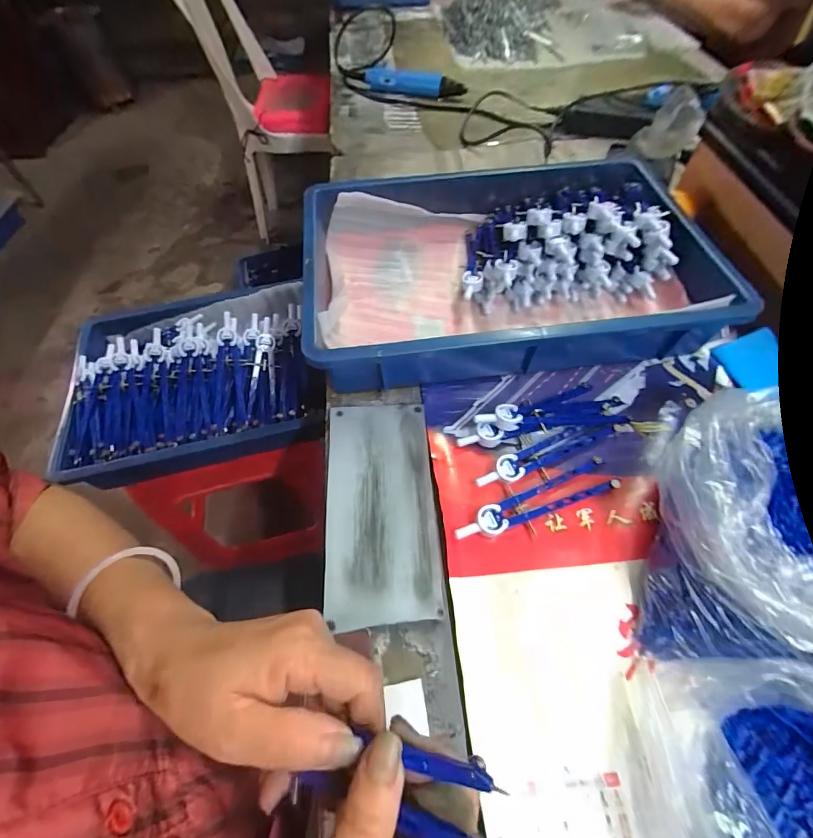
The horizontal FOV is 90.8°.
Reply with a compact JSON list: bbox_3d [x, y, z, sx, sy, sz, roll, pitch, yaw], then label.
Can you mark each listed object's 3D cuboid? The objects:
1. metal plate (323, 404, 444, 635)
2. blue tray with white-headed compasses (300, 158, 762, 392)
[{"bbox_3d":[-0.023,0.071,0.352,0.092,0.008,0.194,-4,58,-1],"label":"metal plate"},{"bbox_3d":[0.103,-0.176,0.453,0.402,0.087,0.276,-6,59,-4],"label":"blue tray with white-headed compasses"}]

